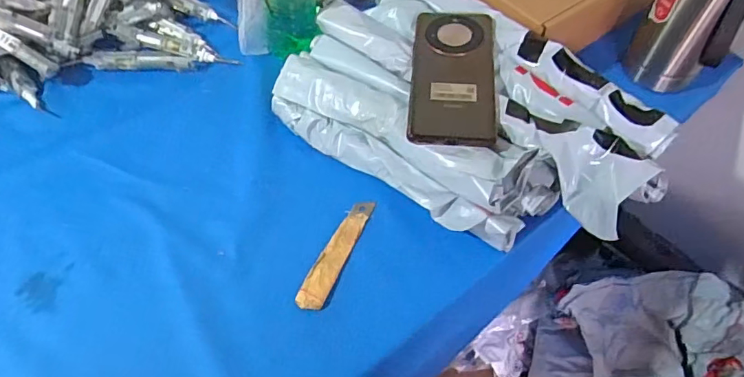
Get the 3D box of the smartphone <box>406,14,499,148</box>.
[{"bbox_3d":[0.076,-0.109,0.475,0.077,0.013,0.159,5,55,2],"label":"smartphone"}]

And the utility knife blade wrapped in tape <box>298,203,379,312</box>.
[{"bbox_3d":[-0.031,0.054,0.442,0.024,0.005,0.111,21,57,12],"label":"utility knife blade wrapped in tape"}]

